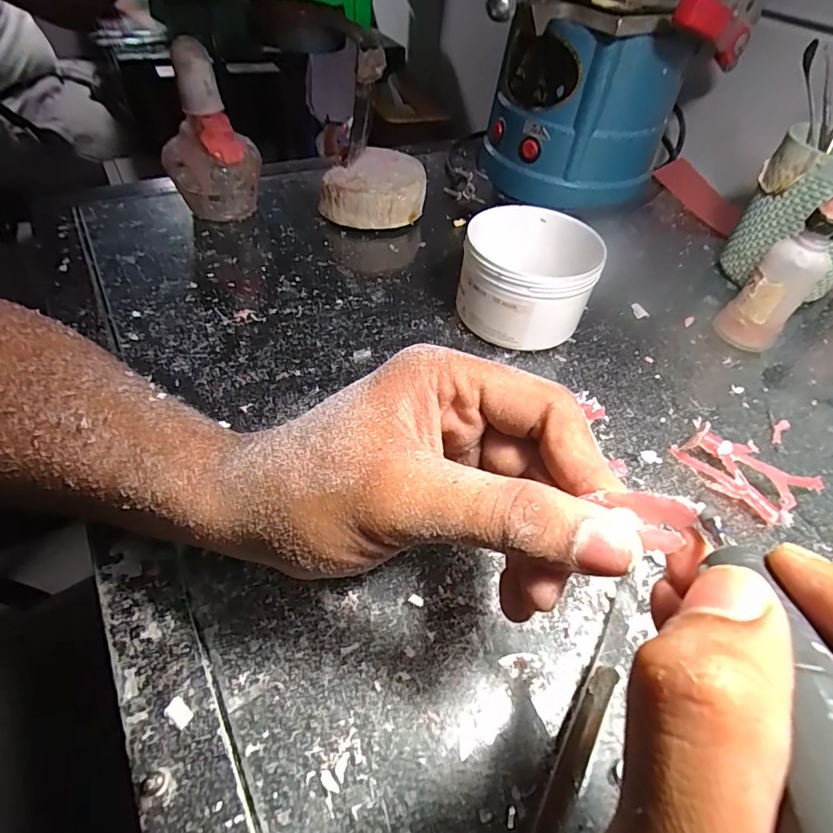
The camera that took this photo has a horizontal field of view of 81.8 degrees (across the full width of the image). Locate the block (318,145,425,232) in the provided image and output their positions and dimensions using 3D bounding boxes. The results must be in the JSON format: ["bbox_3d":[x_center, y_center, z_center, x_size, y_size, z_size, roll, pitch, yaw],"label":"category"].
[{"bbox_3d":[-0.038,-0.206,0.437,0.088,0.043,0.089,3,49,-4],"label":"block"}]

